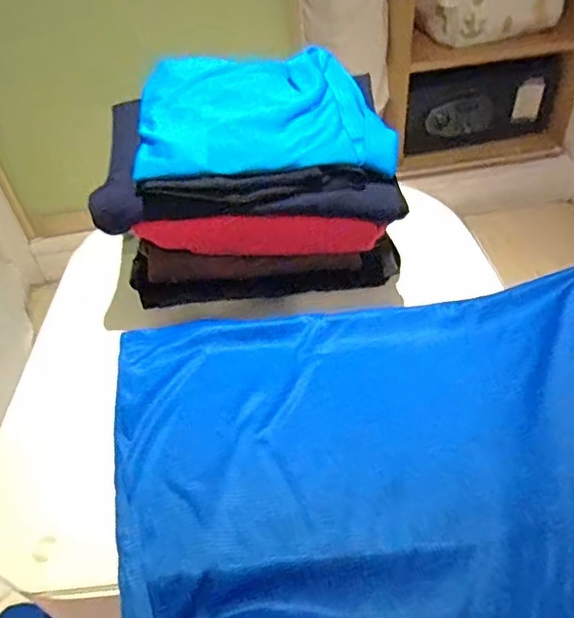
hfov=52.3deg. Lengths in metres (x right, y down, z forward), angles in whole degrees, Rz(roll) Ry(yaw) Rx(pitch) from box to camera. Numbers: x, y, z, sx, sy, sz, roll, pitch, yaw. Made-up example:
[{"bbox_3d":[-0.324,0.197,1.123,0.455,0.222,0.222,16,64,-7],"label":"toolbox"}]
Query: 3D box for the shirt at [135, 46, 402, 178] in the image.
[{"bbox_3d":[-0.026,-0.217,0.632,0.271,0.040,0.201,-3,50,2],"label":"shirt"}]

